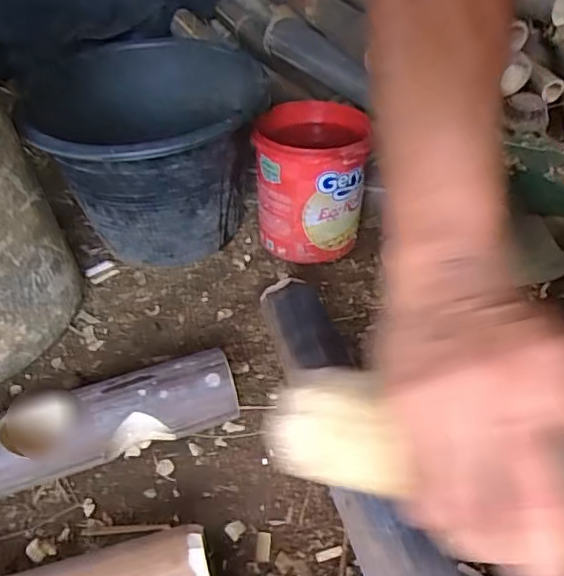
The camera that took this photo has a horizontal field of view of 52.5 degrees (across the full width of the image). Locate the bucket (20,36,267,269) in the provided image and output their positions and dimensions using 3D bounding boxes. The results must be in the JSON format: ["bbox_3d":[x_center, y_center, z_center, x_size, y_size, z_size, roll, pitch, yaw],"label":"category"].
[{"bbox_3d":[-0.160,-0.151,0.720,0.261,0.218,0.259,-1,42,1],"label":"bucket"}]

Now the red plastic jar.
[{"bbox_3d":[0.038,-0.132,0.723,0.134,0.163,0.139,2,42,5],"label":"red plastic jar"}]

